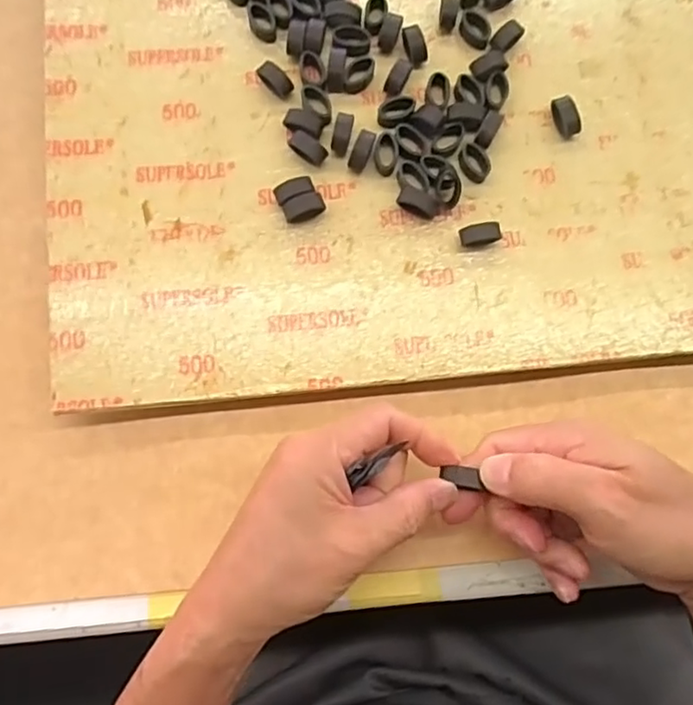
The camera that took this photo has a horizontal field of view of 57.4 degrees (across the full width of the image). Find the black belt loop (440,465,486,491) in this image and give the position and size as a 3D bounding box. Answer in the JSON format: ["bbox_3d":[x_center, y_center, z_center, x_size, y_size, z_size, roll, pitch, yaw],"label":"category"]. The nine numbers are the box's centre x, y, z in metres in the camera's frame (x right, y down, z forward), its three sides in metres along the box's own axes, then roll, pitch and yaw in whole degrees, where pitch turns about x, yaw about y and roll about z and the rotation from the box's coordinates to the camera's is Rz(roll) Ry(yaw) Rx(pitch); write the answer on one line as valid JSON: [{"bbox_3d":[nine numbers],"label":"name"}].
[{"bbox_3d":[0.053,0.058,0.294,0.018,0.006,0.011,5,78,-1],"label":"black belt loop"}]

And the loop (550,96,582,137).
[{"bbox_3d":[0.125,-0.134,0.361,0.011,0.012,0.022,-20,79,-5],"label":"loop"}]

